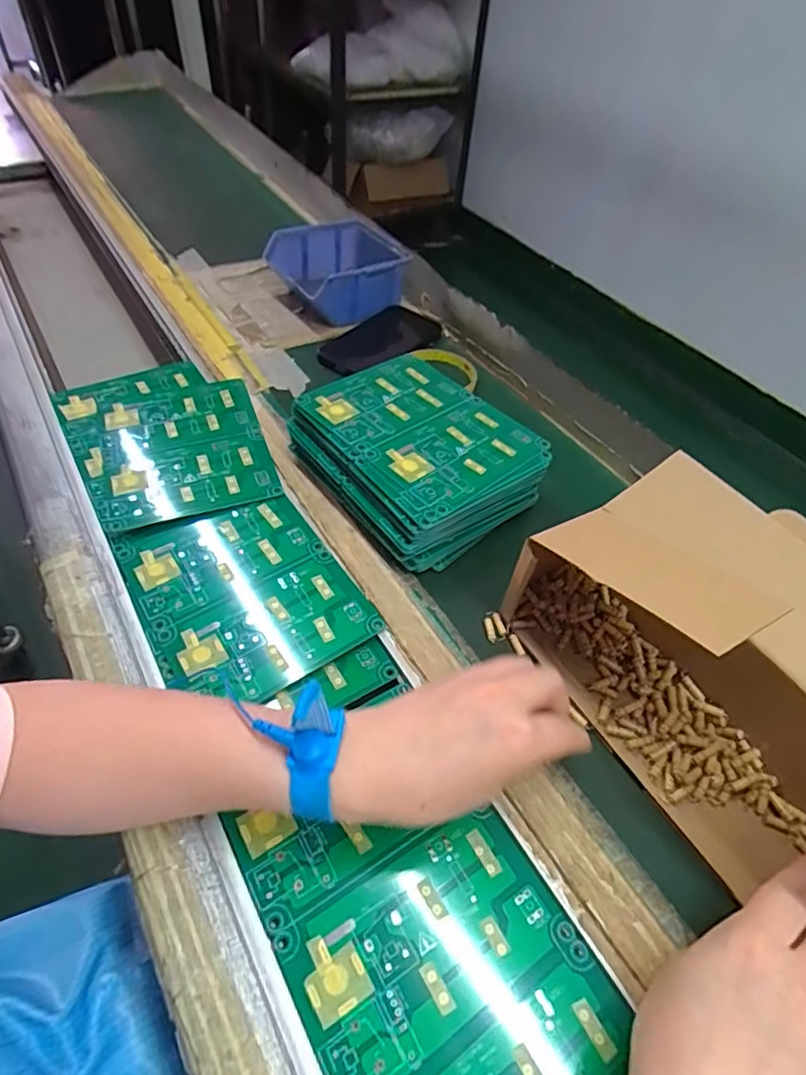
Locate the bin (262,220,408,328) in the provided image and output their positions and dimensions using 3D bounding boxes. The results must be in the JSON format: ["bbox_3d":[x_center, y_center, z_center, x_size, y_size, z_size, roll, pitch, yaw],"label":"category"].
[{"bbox_3d":[-0.073,-0.315,0.685,0.135,0.064,0.122,-25,56,-21],"label":"bin"}]

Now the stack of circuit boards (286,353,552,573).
[{"bbox_3d":[0.012,-0.073,0.480,0.153,0.061,0.175,-32,59,-25],"label":"stack of circuit boards"}]

